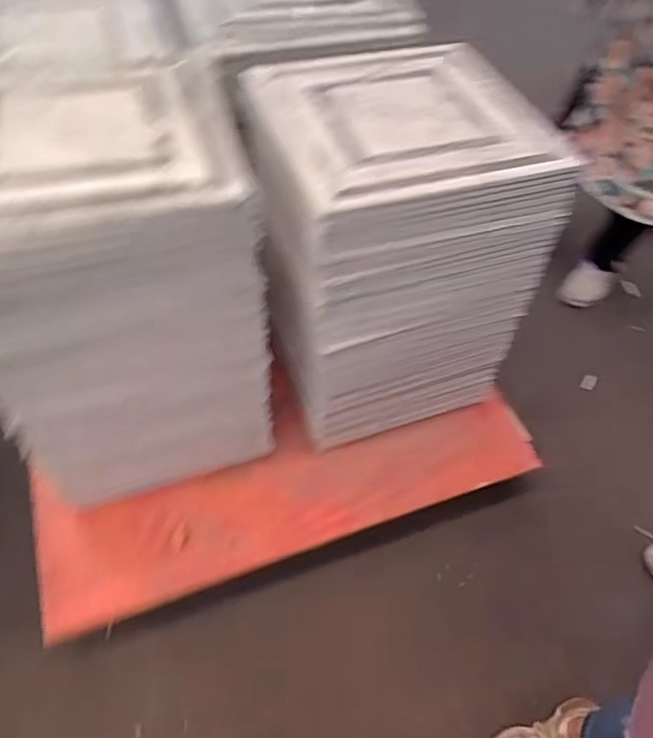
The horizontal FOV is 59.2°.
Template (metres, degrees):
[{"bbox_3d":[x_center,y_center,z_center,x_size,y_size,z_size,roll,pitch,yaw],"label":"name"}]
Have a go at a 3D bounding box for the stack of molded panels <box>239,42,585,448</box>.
[{"bbox_3d":[0.091,-0.230,1.089,0.410,0.550,0.414,-15,56,-14],"label":"stack of molded panels"}]

